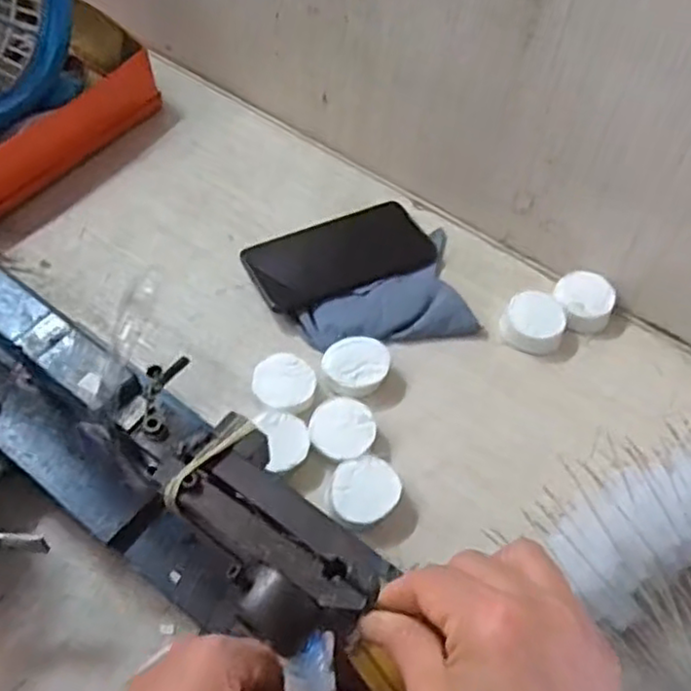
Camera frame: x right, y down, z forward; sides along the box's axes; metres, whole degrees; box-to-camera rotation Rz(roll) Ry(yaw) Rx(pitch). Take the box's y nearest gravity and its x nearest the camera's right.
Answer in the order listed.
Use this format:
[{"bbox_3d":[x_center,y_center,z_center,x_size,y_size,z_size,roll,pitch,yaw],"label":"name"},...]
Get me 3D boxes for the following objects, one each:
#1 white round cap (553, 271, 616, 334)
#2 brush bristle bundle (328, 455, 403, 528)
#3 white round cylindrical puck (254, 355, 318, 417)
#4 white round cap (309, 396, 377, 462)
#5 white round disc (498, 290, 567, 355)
[{"bbox_3d":[0.200,-0.036,0.581,0.049,0.025,0.044,24,58,12],"label":"white round cap"},{"bbox_3d":[0.013,0.103,0.479,0.046,0.017,0.050,2,56,-3],"label":"brush bristle bundle"},{"bbox_3d":[-0.046,0.032,0.526,0.047,0.024,0.043,2,56,-3],"label":"white round cylindrical puck"},{"bbox_3d":[-0.002,0.063,0.506,0.046,0.015,0.051,8,56,1],"label":"white round cap"},{"bbox_3d":[0.156,-0.018,0.569,0.050,0.026,0.043,33,60,17],"label":"white round disc"}]

